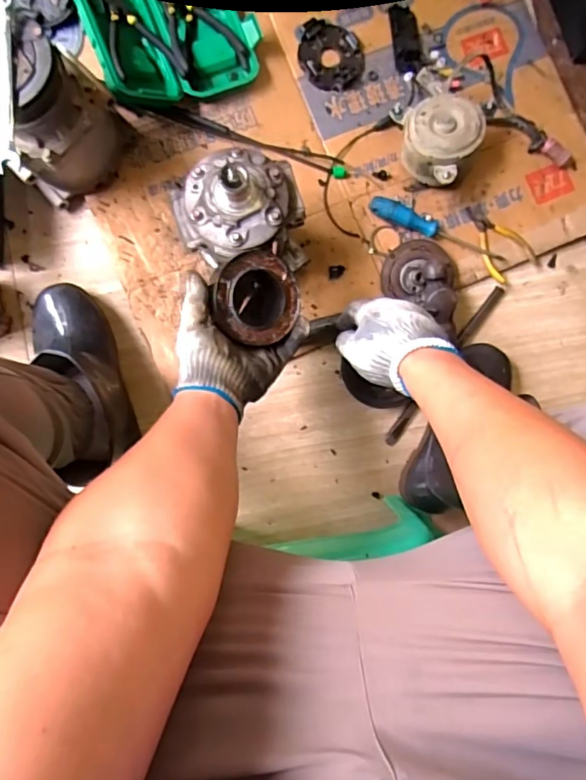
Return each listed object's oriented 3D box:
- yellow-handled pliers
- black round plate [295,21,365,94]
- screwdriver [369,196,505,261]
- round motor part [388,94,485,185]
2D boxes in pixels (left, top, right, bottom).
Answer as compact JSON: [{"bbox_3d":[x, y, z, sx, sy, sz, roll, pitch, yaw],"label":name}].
[{"bbox_3d":[0.289,-0.206,0.741,0.070,0.009,0.127,-40,91,-6],"label":"yellow-handled pliers"},{"bbox_3d":[0.051,-0.474,0.739,0.087,0.011,0.105,-40,91,-6],"label":"black round plate"},{"bbox_3d":[0.203,-0.225,0.731,0.200,0.028,0.030,18,85,-4],"label":"screwdriver"},{"bbox_3d":[0.200,-0.336,0.710,0.097,0.079,0.125,-17,88,-6],"label":"round motor part"}]

